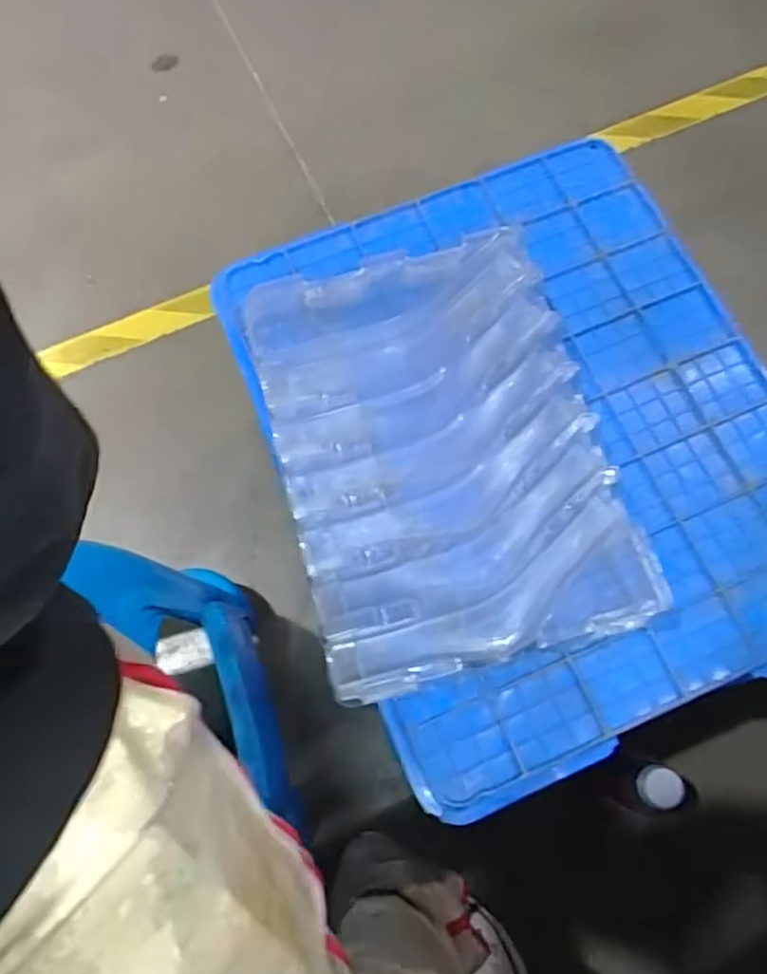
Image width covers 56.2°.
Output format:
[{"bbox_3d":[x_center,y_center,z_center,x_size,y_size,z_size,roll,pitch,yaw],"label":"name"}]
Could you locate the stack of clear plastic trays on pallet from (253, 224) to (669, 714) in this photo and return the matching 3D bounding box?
[{"bbox_3d":[0.051,-0.036,0.652,0.288,0.048,0.392,-15,72,-5],"label":"stack of clear plastic trays on pallet"}]

